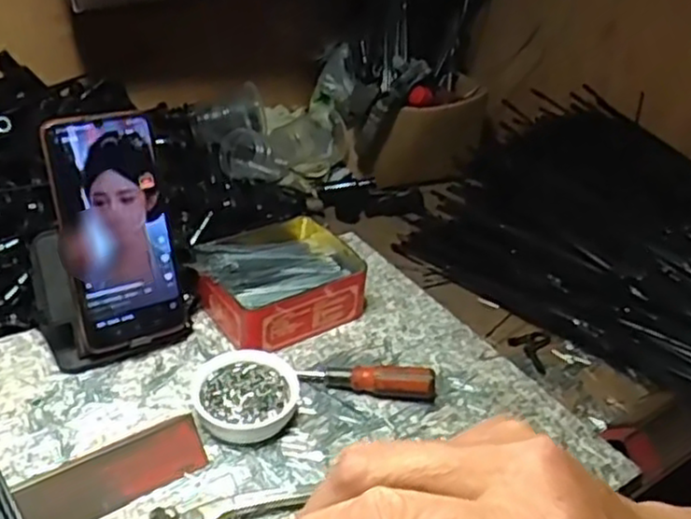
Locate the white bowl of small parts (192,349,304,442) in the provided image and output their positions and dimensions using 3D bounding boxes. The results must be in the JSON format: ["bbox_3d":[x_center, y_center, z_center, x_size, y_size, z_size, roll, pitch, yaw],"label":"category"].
[{"bbox_3d":[-0.069,0.096,0.504,0.072,0.026,0.071,4,34,-2],"label":"white bowl of small parts"}]

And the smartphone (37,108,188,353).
[{"bbox_3d":[-0.166,-0.020,0.523,0.077,0.166,0.010,-14,14,-26],"label":"smartphone"}]

